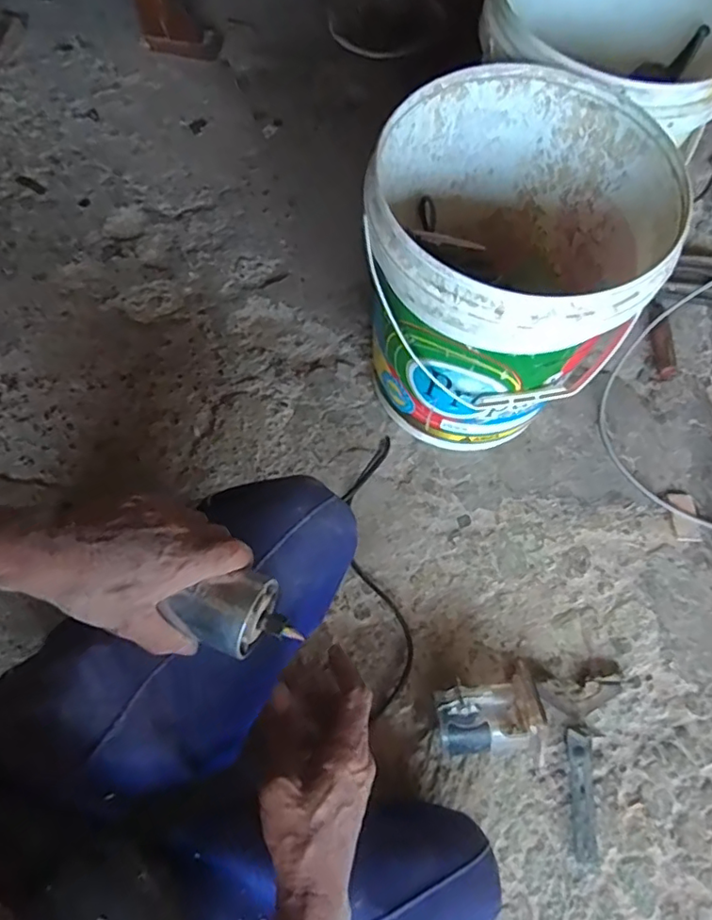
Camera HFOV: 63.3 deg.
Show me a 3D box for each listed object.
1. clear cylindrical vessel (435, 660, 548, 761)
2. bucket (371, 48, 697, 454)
[{"bbox_3d":[0.152,0.297,0.671,0.115,0.091,0.077,-16,70,-9],"label":"clear cylindrical vessel"},{"bbox_3d":[0.162,-0.216,0.710,0.301,0.324,0.309,1,69,-2],"label":"bucket"}]

